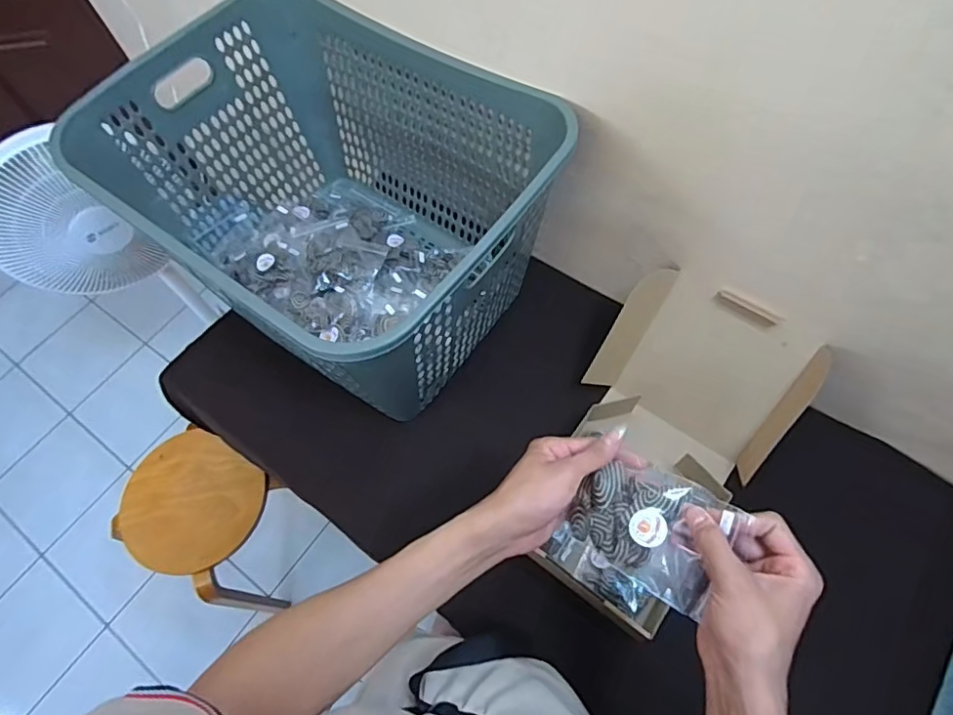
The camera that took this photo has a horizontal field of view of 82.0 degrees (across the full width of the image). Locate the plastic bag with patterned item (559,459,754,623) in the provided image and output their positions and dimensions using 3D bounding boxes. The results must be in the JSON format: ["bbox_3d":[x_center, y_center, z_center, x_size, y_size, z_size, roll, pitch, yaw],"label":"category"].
[{"bbox_3d":[0.144,0.139,0.455,0.117,0.022,0.093,27,95,22],"label":"plastic bag with patterned item"}]

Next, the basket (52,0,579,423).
[{"bbox_3d":[-0.181,-0.209,0.800,0.544,0.328,0.410,33,70,18],"label":"basket"}]

